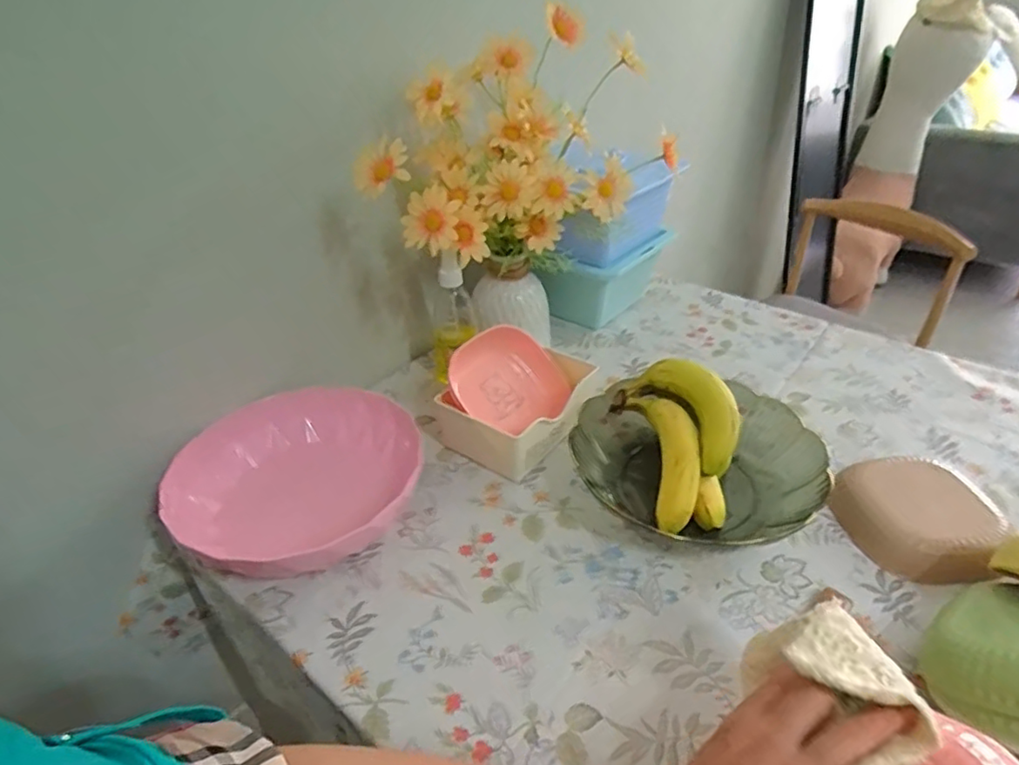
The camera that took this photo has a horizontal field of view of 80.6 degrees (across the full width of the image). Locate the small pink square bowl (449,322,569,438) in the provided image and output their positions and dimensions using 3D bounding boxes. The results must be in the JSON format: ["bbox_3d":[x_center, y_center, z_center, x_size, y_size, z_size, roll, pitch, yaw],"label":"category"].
[{"bbox_3d":[0.004,0.005,0.675,0.125,0.141,0.044,-43,9,-19],"label":"small pink square bowl"}]

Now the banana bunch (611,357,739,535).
[{"bbox_3d":[0.167,0.060,0.592,0.110,0.061,0.181,0,57,1],"label":"banana bunch"}]

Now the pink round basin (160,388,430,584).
[{"bbox_3d":[-0.210,0.105,0.608,0.236,0.069,0.241,-10,35,-14],"label":"pink round basin"}]

